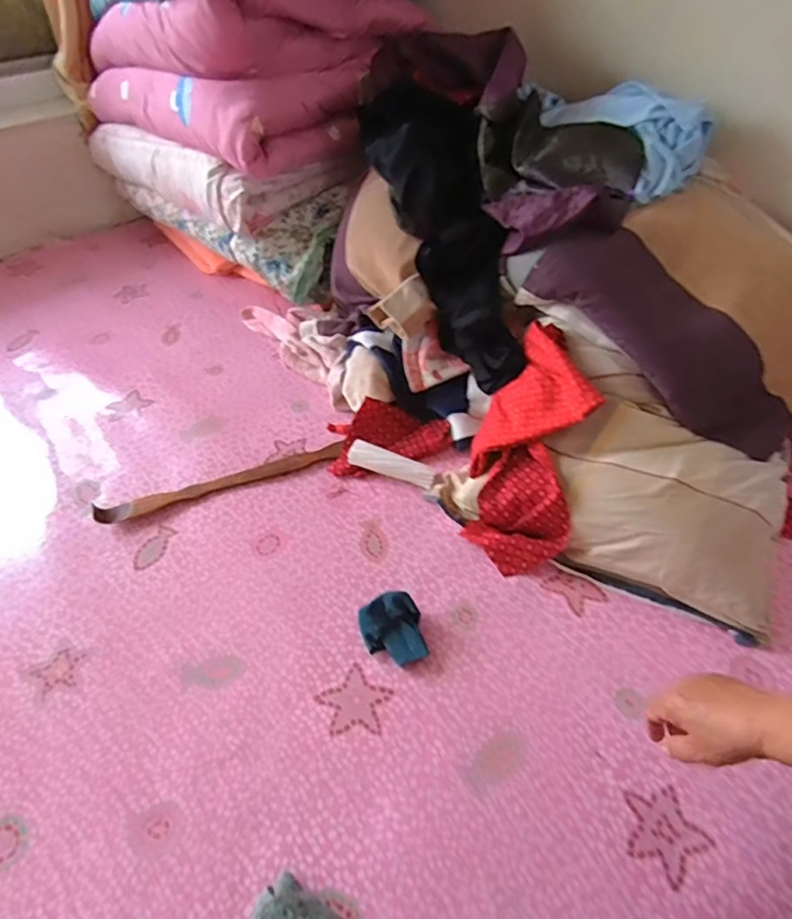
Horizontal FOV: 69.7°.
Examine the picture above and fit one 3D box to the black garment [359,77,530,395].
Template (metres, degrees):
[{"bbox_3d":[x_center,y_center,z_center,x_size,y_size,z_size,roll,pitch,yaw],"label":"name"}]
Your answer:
[{"bbox_3d":[0.088,-0.353,0.900,0.139,0.108,0.501,-18,88,-15],"label":"black garment"}]

